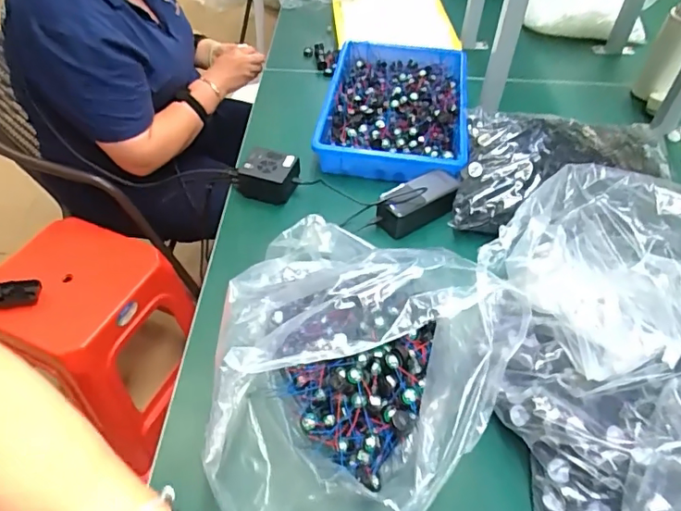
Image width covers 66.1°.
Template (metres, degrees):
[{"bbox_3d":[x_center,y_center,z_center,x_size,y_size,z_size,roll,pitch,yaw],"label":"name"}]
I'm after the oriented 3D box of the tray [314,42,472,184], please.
[{"bbox_3d":[0.101,-0.272,0.945,0.242,0.064,0.372,8,49,6],"label":"tray"}]

